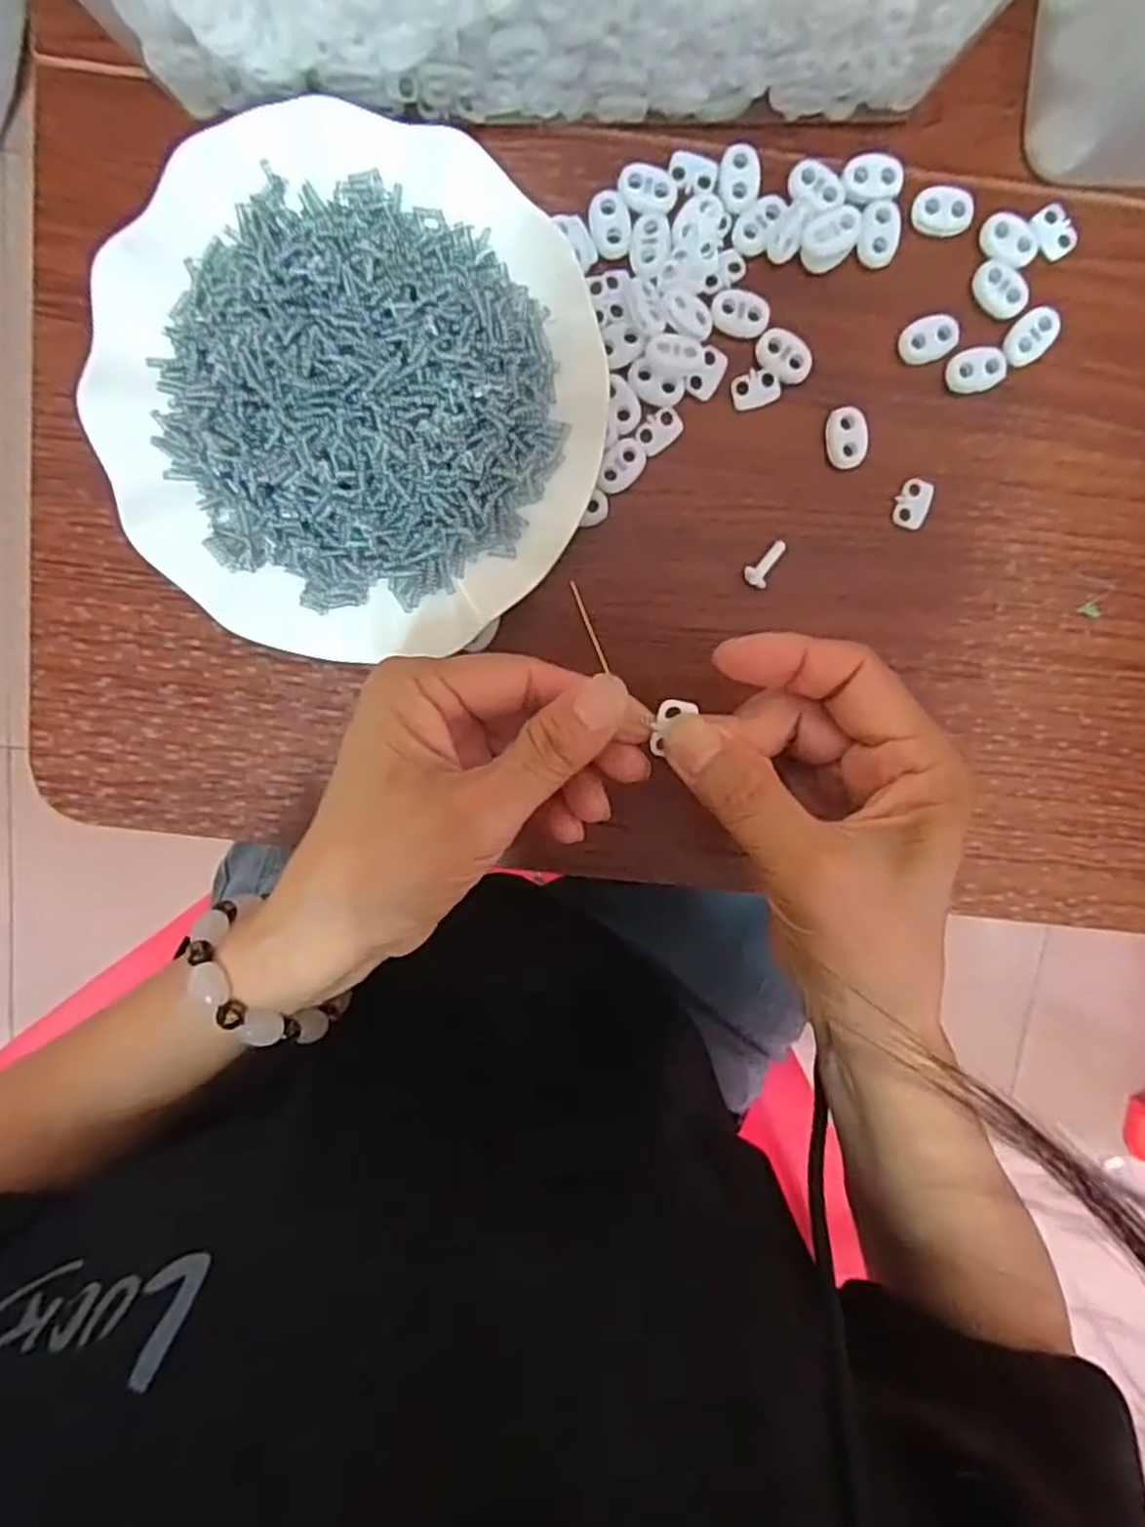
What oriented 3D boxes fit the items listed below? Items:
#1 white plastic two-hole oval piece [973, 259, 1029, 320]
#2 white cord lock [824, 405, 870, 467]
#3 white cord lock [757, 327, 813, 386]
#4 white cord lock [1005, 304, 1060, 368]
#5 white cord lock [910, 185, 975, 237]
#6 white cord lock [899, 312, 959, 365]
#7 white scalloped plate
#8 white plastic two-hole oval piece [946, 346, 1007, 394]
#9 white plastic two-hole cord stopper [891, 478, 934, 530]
[{"bbox_3d":[0.165,-0.182,0.293,0.016,0.004,0.023,-41,97,6],"label":"white plastic two-hole oval piece"},{"bbox_3d":[0.109,-0.129,0.302,0.016,0.004,0.023,-10,100,2],"label":"white cord lock"},{"bbox_3d":[0.083,-0.159,0.297,0.023,0.004,0.015,36,98,-6],"label":"white cord lock"},{"bbox_3d":[0.178,-0.166,0.297,0.015,0.005,0.023,34,98,-6],"label":"white cord lock"},{"bbox_3d":[0.141,-0.209,0.289,0.022,0.004,0.016,3,100,-1],"label":"white cord lock"},{"bbox_3d":[0.138,-0.165,0.296,0.021,0.005,0.016,-19,99,3],"label":"white cord lock"},{"bbox_3d":[-0.081,-0.136,0.288,0.178,0.027,0.183,0,100,0],"label":"white scalloped plate"},{"bbox_3d":[0.158,-0.154,0.299,0.022,0.004,0.015,-9,100,1],"label":"white plastic two-hole oval piece"},{"bbox_3d":[0.138,-0.105,0.307,0.014,0.004,0.020,14,99,-3],"label":"white plastic two-hole cord stopper"}]

